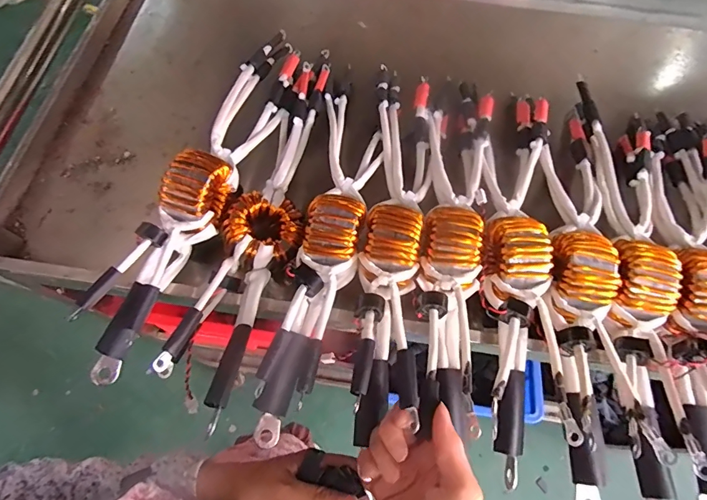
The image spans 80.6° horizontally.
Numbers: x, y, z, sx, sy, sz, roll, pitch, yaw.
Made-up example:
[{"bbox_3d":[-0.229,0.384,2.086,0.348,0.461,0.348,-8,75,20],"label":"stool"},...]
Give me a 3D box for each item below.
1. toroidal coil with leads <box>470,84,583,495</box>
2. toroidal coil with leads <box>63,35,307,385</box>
[{"bbox_3d":[0.144,0.004,0.396,0.061,0.077,0.357,3,67,0],"label":"toroidal coil with leads"},{"bbox_3d":[-0.145,-0.077,0.436,0.069,0.089,0.434,19,68,7],"label":"toroidal coil with leads"}]

